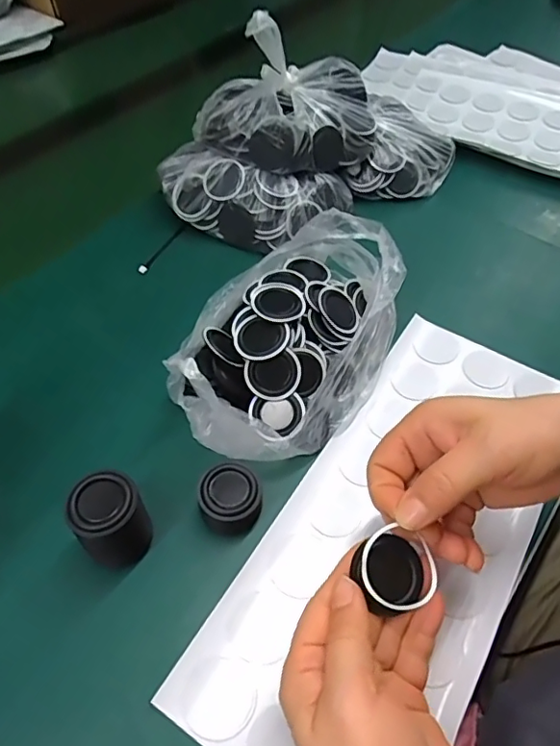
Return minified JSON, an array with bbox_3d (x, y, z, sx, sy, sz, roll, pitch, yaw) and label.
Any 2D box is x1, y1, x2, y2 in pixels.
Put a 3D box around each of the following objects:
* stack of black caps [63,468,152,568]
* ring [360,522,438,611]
[{"bbox_3d":[-0.098,0.090,0.318,0.037,0.069,0.040,37,59,23],"label":"stack of black caps"},{"bbox_3d":[0.056,0.093,0.256,0.035,0.004,0.035,-2,64,3],"label":"ring"}]

